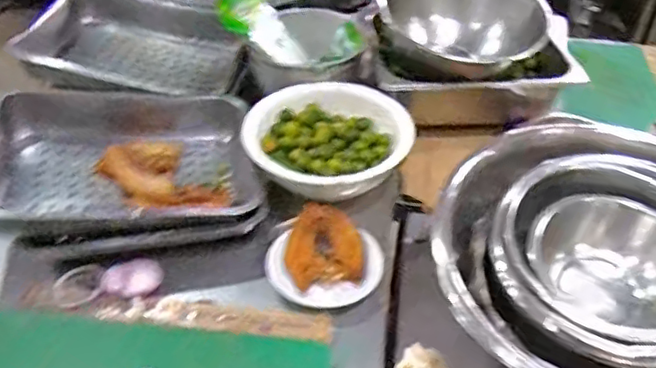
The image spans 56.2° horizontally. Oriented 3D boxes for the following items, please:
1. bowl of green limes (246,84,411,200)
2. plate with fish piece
[{"bbox_3d":[0.000,-0.062,0.897,0.216,0.071,0.213,0,38,0],"label":"bowl of green limes"},{"bbox_3d":[-0.004,0.089,0.763,0.138,0.047,0.135,2,38,3],"label":"plate with fish piece"}]

